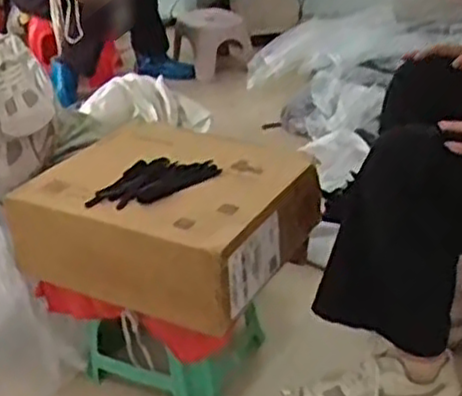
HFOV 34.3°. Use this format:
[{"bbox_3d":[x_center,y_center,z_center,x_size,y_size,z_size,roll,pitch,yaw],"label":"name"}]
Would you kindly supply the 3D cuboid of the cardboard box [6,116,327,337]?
[{"bbox_3d":[-0.089,0.028,1.232,0.377,0.166,0.363,12,32,29],"label":"cardboard box"}]

